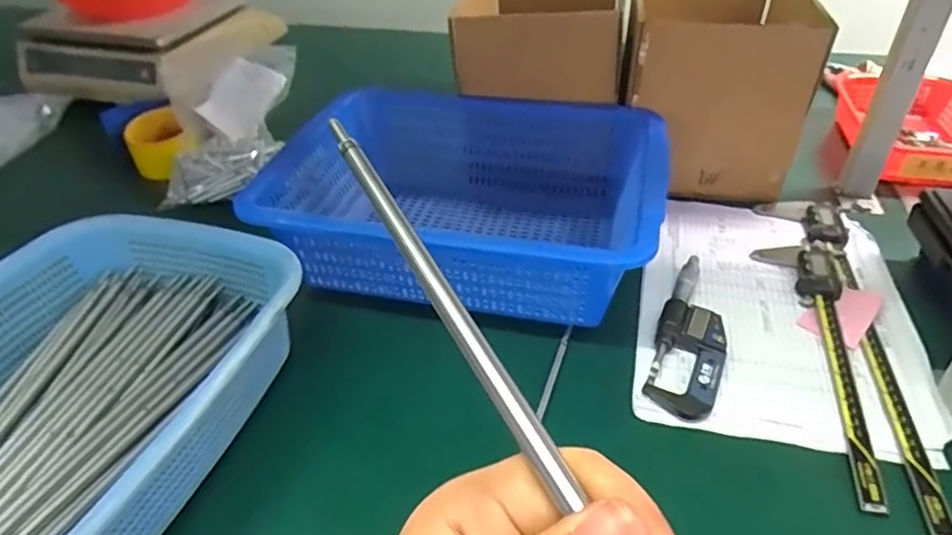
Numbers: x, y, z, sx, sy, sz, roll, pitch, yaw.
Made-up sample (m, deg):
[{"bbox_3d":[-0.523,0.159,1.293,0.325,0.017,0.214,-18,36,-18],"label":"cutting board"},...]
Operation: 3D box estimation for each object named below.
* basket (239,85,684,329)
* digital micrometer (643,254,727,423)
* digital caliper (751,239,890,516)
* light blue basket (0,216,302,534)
[{"bbox_3d":[-0.002,-0.070,0.621,0.348,0.110,0.276,7,39,9],"label":"basket"},{"bbox_3d":[0.180,0.051,0.519,0.052,0.018,0.170,14,41,17],"label":"digital micrometer"},{"bbox_3d":[0.276,0.061,0.501,0.064,0.015,0.275,7,39,10],"label":"digital caliper"},{"bbox_3d":[-0.281,0.101,0.434,0.225,0.111,0.342,11,40,14],"label":"light blue basket"}]

